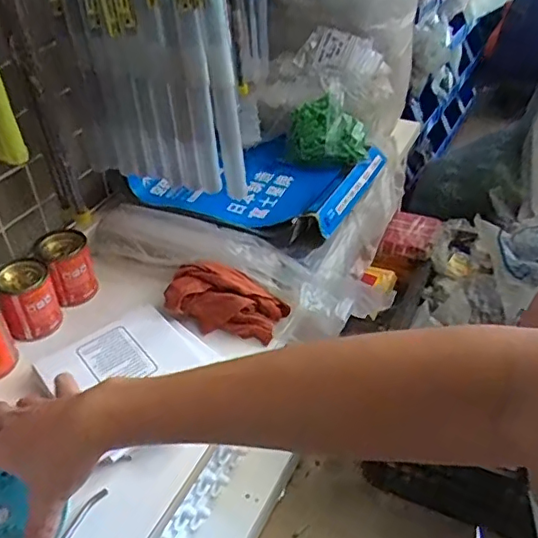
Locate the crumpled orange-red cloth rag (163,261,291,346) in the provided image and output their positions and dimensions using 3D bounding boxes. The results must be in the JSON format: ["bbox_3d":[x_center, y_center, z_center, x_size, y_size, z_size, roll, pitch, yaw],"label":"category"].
[{"bbox_3d":[-0.043,0.032,0.605,0.121,0.054,0.061,4,39,11],"label":"crumpled orange-red cloth rag"}]

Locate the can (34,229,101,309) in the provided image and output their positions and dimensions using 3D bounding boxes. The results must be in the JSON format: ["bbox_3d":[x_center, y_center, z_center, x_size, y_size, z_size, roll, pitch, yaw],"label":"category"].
[{"bbox_3d":[-0.218,0.000,0.632,0.051,0.069,0.050,-23,42,-22],"label":"can"}]

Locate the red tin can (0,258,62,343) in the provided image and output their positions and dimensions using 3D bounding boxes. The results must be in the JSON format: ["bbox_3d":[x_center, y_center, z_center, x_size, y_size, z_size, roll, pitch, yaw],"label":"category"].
[{"bbox_3d":[-0.247,0.031,0.591,0.050,0.065,0.048,-3,38,2],"label":"red tin can"}]

